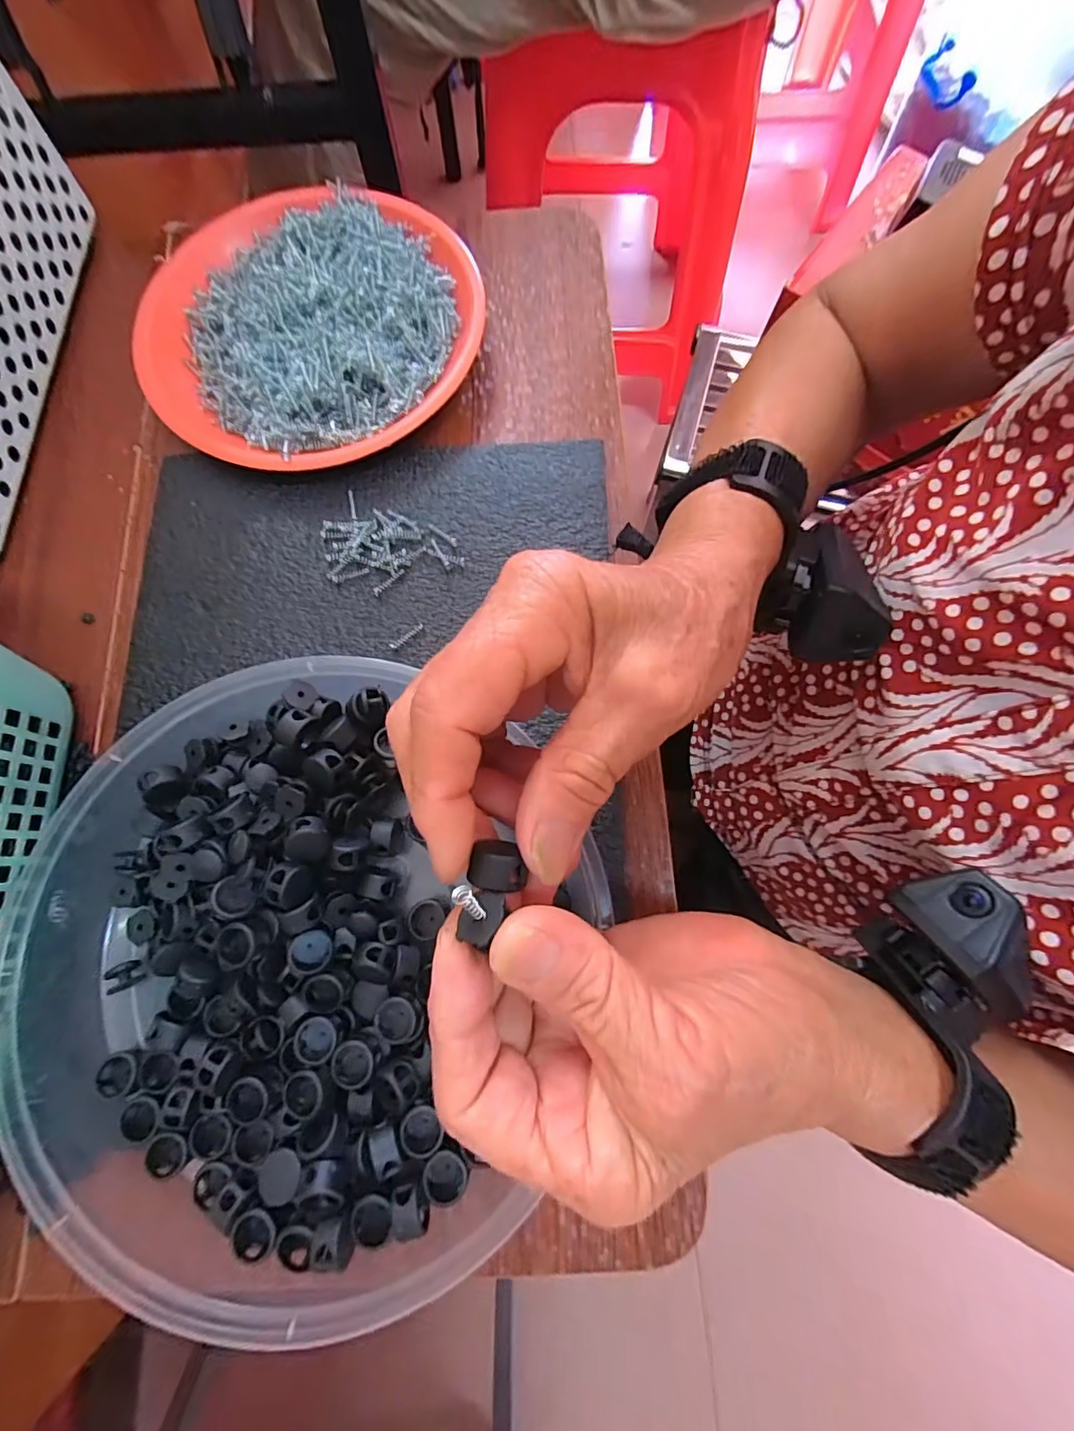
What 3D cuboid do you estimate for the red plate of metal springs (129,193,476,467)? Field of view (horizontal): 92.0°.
[{"bbox_3d":[-0.131,-0.221,0.297,0.189,0.023,0.180,0,78,-2],"label":"red plate of metal springs"}]

